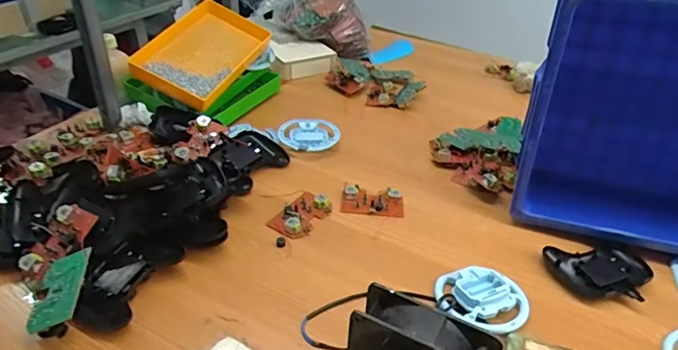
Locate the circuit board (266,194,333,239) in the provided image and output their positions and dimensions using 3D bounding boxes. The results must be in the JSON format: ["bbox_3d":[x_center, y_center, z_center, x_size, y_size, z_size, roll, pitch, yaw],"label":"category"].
[{"bbox_3d":[-0.052,0.054,0.655,0.054,0.015,0.086,26,41,28],"label":"circuit board"}]

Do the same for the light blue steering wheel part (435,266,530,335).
[{"bbox_3d":[0.167,0.144,0.541,0.098,0.022,0.086,0,36,-5],"label":"light blue steering wheel part"}]

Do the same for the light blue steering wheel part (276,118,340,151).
[{"bbox_3d":[-0.053,-0.070,0.819,0.104,0.019,0.089,-5,37,-12],"label":"light blue steering wheel part"}]

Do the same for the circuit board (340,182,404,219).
[{"bbox_3d":[0.049,0.036,0.689,0.089,0.013,0.057,6,36,3],"label":"circuit board"}]

